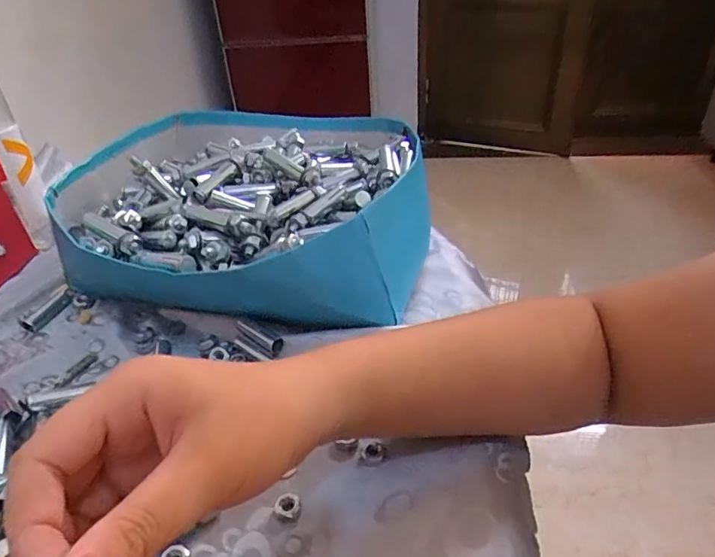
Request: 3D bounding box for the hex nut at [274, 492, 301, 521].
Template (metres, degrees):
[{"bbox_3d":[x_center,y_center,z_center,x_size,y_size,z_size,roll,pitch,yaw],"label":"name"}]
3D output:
[{"bbox_3d":[-0.036,0.117,0.262,0.012,0.004,0.014,4,36,10],"label":"hex nut"}]

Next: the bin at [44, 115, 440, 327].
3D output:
[{"bbox_3d":[-0.084,-0.064,0.439,0.277,0.098,0.273,9,37,16],"label":"bin"}]

